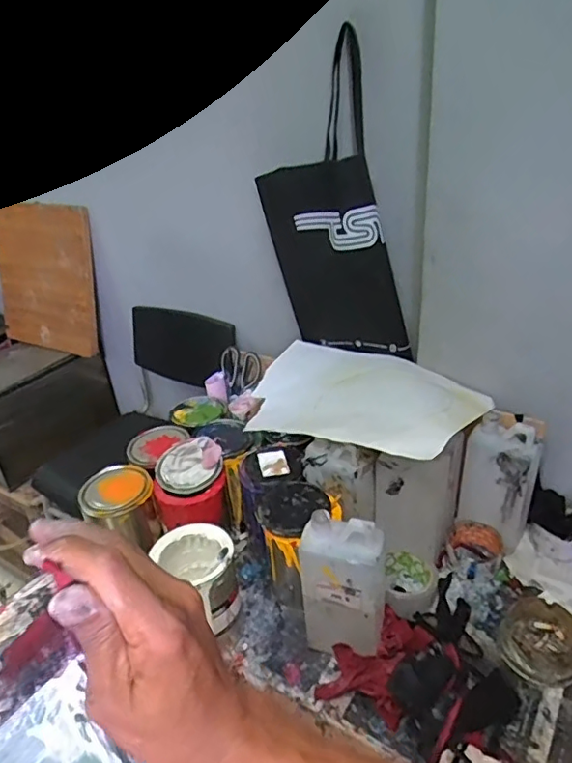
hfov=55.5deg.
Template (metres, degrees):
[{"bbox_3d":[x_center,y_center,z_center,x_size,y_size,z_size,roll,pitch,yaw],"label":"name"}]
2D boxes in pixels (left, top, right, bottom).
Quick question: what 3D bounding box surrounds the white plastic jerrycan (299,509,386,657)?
[{"bbox_3d":[0.071,0.250,0.671,0.102,0.194,0.064,5,32,16],"label":"white plastic jerrycan"}]

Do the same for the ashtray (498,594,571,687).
[{"bbox_3d":[0.335,0.335,0.708,0.100,0.040,0.097,-4,31,2],"label":"ashtray"}]

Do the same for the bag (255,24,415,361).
[{"bbox_3d":[0.093,-0.275,0.949,0.276,0.456,0.064,16,37,30],"label":"bag"}]

